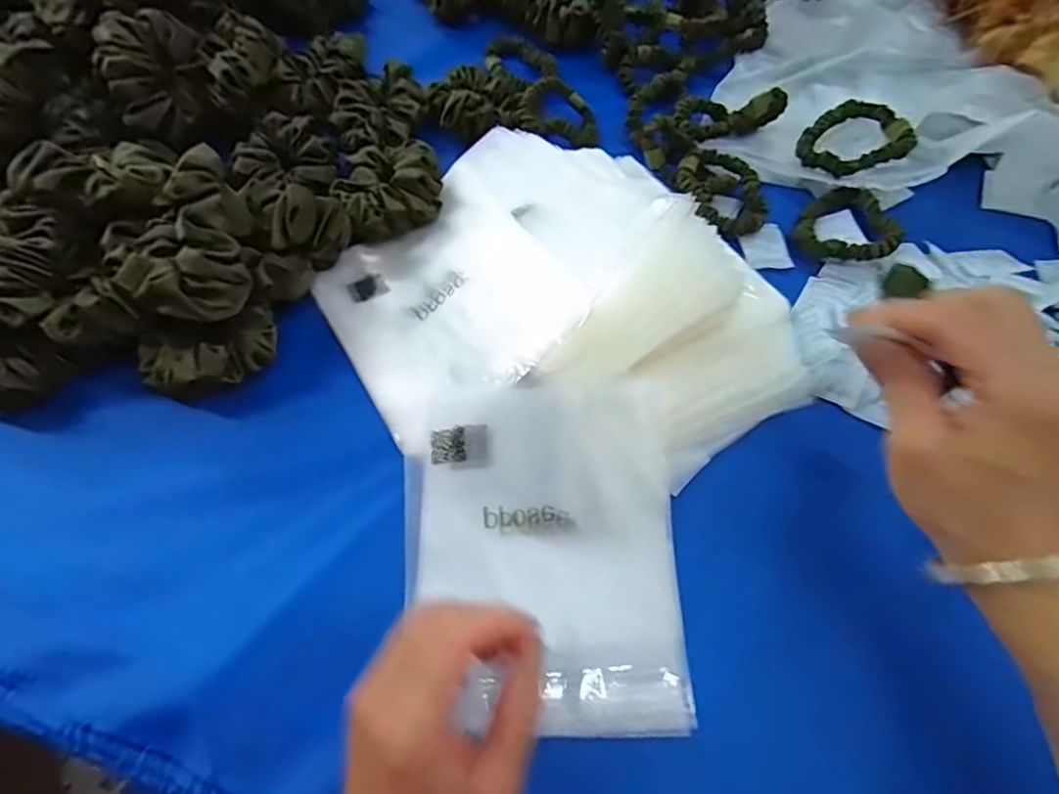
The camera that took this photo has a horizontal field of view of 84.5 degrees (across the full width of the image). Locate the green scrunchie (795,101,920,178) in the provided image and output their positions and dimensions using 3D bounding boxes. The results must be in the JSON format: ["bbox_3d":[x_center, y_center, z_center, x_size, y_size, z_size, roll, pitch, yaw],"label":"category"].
[{"bbox_3d":[0.252,-0.199,0.446,0.072,0.035,0.069,29,72,12],"label":"green scrunchie"}]

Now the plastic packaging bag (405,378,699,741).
[{"bbox_3d":[0.006,0.080,0.321,0.148,0.014,0.179,-2,71,6],"label":"plastic packaging bag"}]

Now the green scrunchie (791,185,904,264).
[{"bbox_3d":[0.236,-0.124,0.428,0.070,0.011,0.069,-34,51,-13],"label":"green scrunchie"}]

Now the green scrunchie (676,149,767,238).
[{"bbox_3d":[0.144,-0.158,0.442,0.060,0.021,0.075,-2,62,0],"label":"green scrunchie"}]

